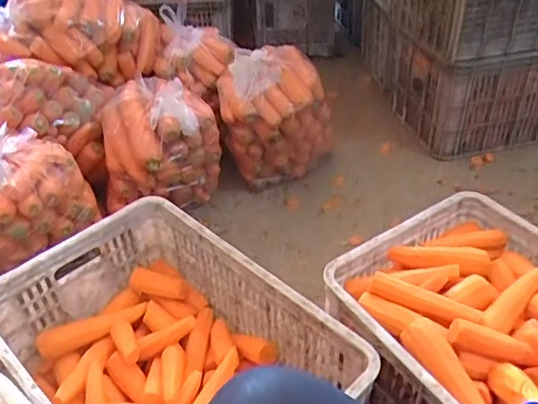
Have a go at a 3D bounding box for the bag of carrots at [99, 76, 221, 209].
[{"bbox_3d":[-0.254,-0.125,1.295,0.209,0.256,0.256,23,46,28],"label":"bag of carrots"}]

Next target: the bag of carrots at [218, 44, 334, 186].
[{"bbox_3d":[0.018,-0.220,1.421,0.270,0.284,0.212,-21,43,-21],"label":"bag of carrots"}]

